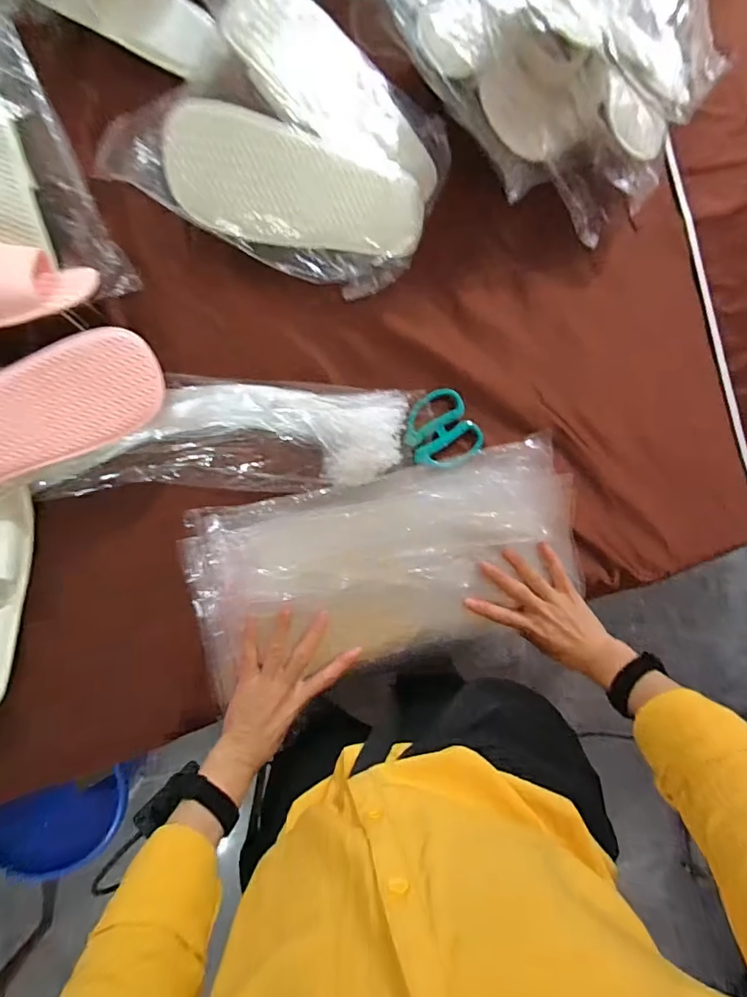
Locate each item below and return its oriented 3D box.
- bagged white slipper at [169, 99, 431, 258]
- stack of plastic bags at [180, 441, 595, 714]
[{"bbox_3d":[-0.078,-0.325,0.530,0.265,0.050,0.108,9,109,-13],"label":"bagged white slipper"},{"bbox_3d":[0.022,0.085,0.548,0.411,0.049,0.220,-13,100,-6],"label":"stack of plastic bags"}]

